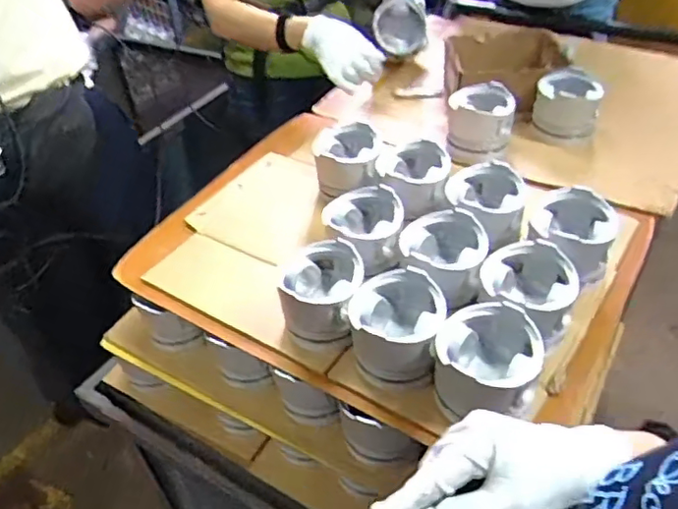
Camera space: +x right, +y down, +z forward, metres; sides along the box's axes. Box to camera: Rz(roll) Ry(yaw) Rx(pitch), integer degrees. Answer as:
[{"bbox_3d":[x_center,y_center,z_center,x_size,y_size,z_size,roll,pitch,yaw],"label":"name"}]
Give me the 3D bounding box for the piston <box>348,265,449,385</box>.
[{"bbox_3d":[0.065,0.083,0.674,0.103,0.082,0.107,1,43,6],"label":"piston"}]

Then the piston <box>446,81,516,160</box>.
[{"bbox_3d":[0.237,-0.223,1.002,0.100,0.088,0.112,8,44,13],"label":"piston"}]

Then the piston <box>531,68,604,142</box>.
[{"bbox_3d":[0.389,-0.256,1.017,0.105,0.080,0.098,10,44,15],"label":"piston"}]

